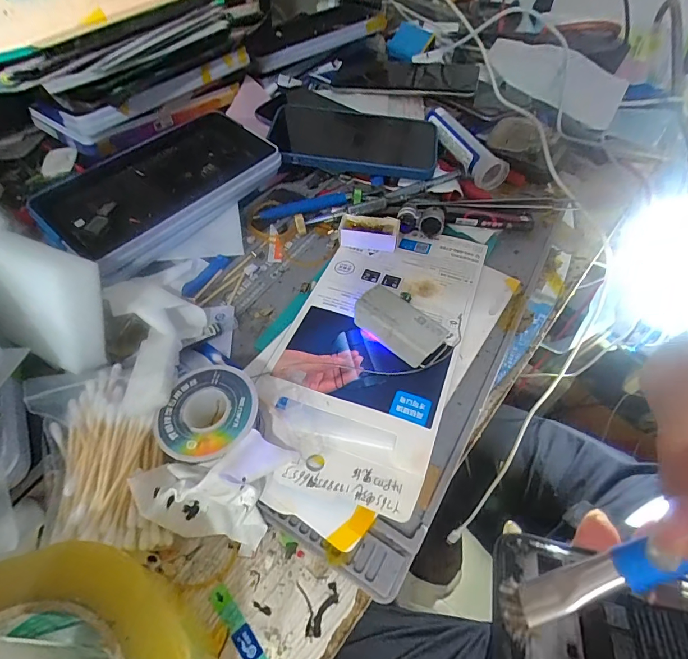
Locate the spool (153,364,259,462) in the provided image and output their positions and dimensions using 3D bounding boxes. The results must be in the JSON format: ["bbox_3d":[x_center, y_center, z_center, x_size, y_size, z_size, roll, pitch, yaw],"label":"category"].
[{"bbox_3d":[-0.071,0.050,0.223,0.049,0.029,0.051,0,50,0],"label":"spool"}]

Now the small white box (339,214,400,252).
[{"bbox_3d":[0.020,-0.078,0.332,0.047,0.019,0.022,5,50,5],"label":"small white box"}]

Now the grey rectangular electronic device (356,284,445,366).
[{"bbox_3d":[0.035,-0.002,0.269,0.059,0.022,0.032,35,59,26],"label":"grey rectangular electronic device"}]

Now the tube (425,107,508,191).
[{"bbox_3d":[0.122,-0.190,0.418,0.028,0.032,0.109,-30,75,-22],"label":"tube"}]

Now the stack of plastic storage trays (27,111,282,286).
[{"bbox_3d":[-0.153,-0.124,0.338,0.117,0.026,0.181,29,56,22],"label":"stack of plastic storage trays"}]

